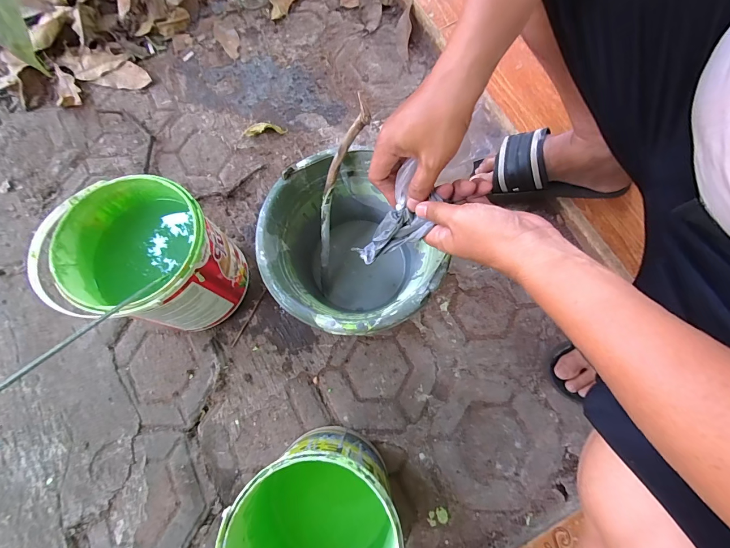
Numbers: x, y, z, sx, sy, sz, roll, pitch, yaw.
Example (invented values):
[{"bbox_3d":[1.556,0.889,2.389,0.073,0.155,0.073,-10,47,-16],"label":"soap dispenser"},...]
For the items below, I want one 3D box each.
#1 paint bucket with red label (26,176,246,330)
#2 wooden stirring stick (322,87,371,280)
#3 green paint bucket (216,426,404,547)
[{"bbox_3d":[-0.300,-0.021,0.501,0.194,0.194,0.177,0,76,2],"label":"paint bucket with red label"},{"bbox_3d":[-0.040,-0.113,0.477,0.034,0.016,0.255,23,121,7],"label":"wooden stirring stick"},{"bbox_3d":[-0.052,0.298,0.409,0.178,0.190,0.182,0,76,2],"label":"green paint bucket"}]

